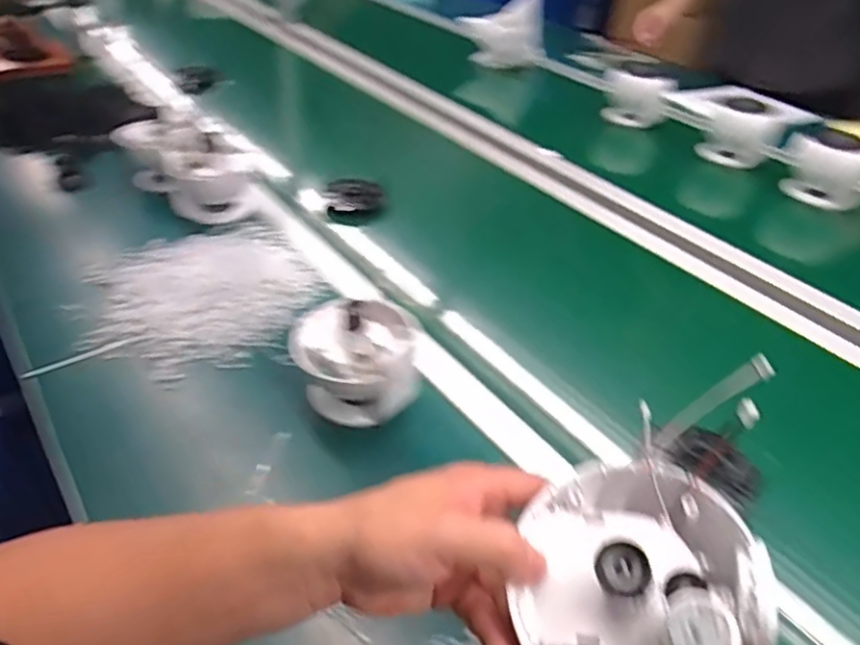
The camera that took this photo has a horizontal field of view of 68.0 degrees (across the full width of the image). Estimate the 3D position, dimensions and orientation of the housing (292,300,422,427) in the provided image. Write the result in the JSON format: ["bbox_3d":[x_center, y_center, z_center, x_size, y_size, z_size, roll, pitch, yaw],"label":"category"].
[{"bbox_3d":[-0.074,0.034,0.642,0.123,0.103,0.113,0,39,-6],"label":"housing"}]

